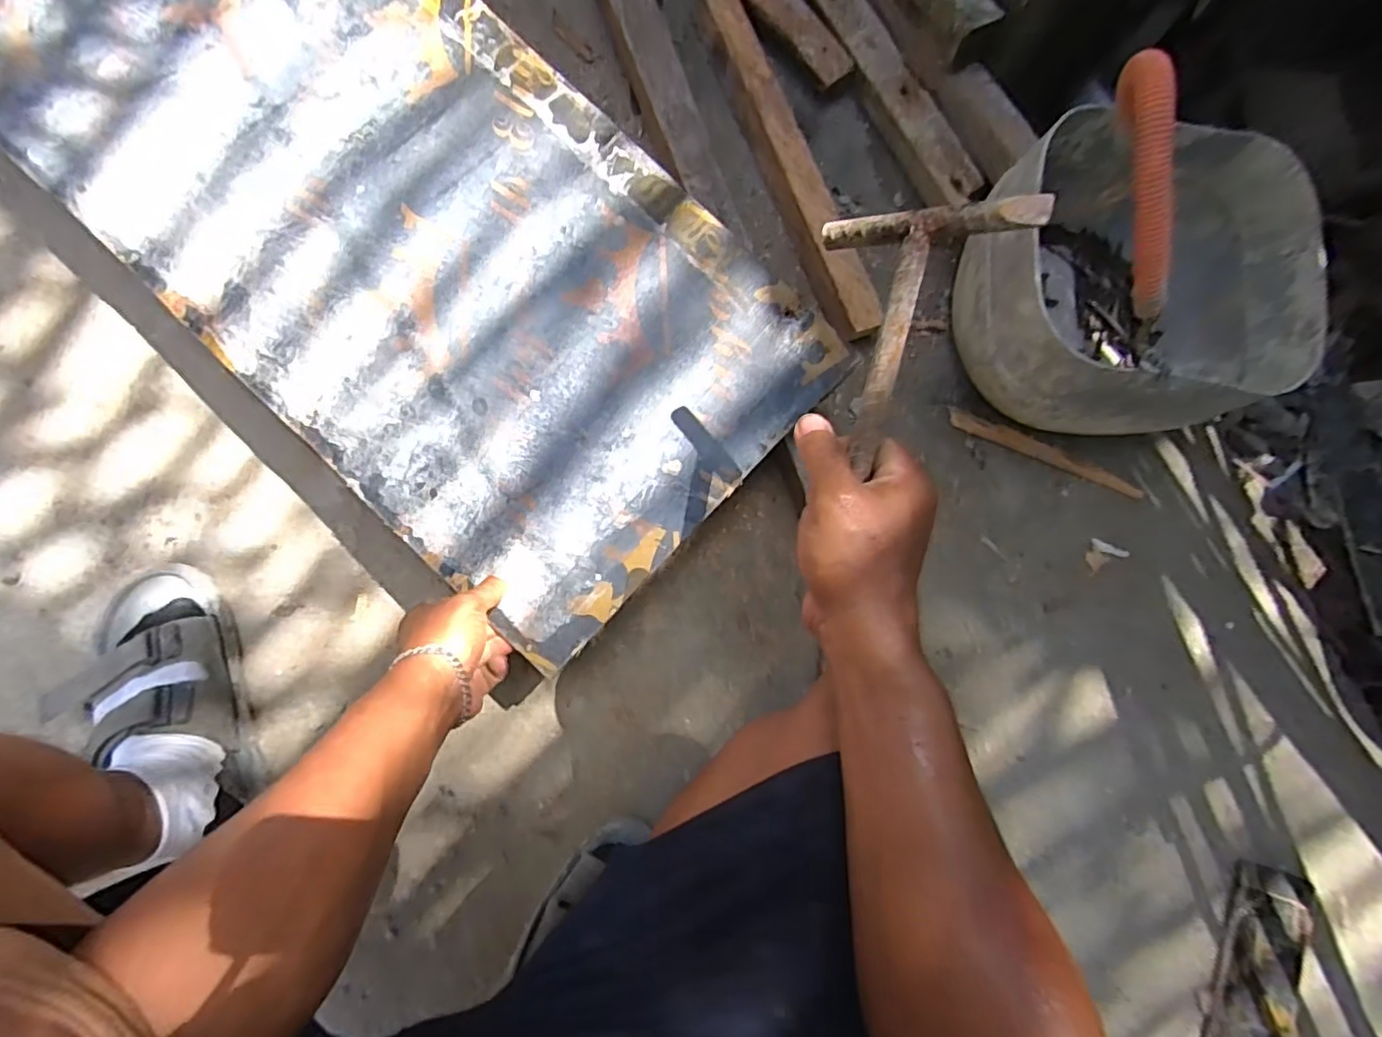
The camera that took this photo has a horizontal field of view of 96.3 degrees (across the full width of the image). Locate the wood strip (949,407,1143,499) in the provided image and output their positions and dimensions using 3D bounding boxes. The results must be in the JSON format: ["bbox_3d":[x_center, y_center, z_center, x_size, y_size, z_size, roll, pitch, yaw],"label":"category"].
[{"bbox_3d":[0.417,-0.072,0.719,0.256,0.008,0.021,21,83,-4],"label":"wood strip"}]

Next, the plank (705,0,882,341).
[{"bbox_3d":[0.108,-0.398,0.695,0.047,0.048,0.423,-23,86,-11],"label":"plank"}]

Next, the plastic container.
[{"bbox_3d":[0.447,-0.244,0.664,0.307,0.179,0.282,6,81,-8],"label":"plastic container"}]

